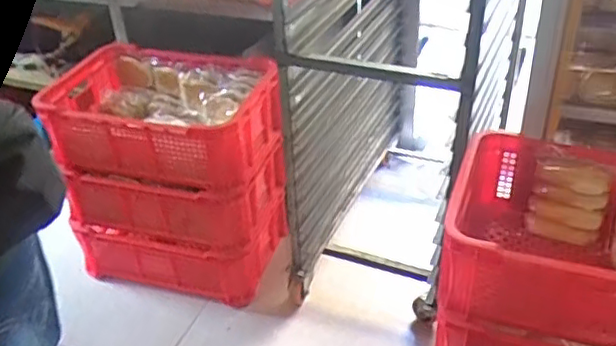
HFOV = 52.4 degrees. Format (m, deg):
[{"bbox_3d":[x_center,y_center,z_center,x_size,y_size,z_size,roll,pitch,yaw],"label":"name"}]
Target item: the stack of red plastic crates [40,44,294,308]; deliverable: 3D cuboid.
[{"bbox_3d":[-0.340,0.014,1.599,0.518,0.534,0.306,7,36,13],"label":"stack of red plastic crates"}]

